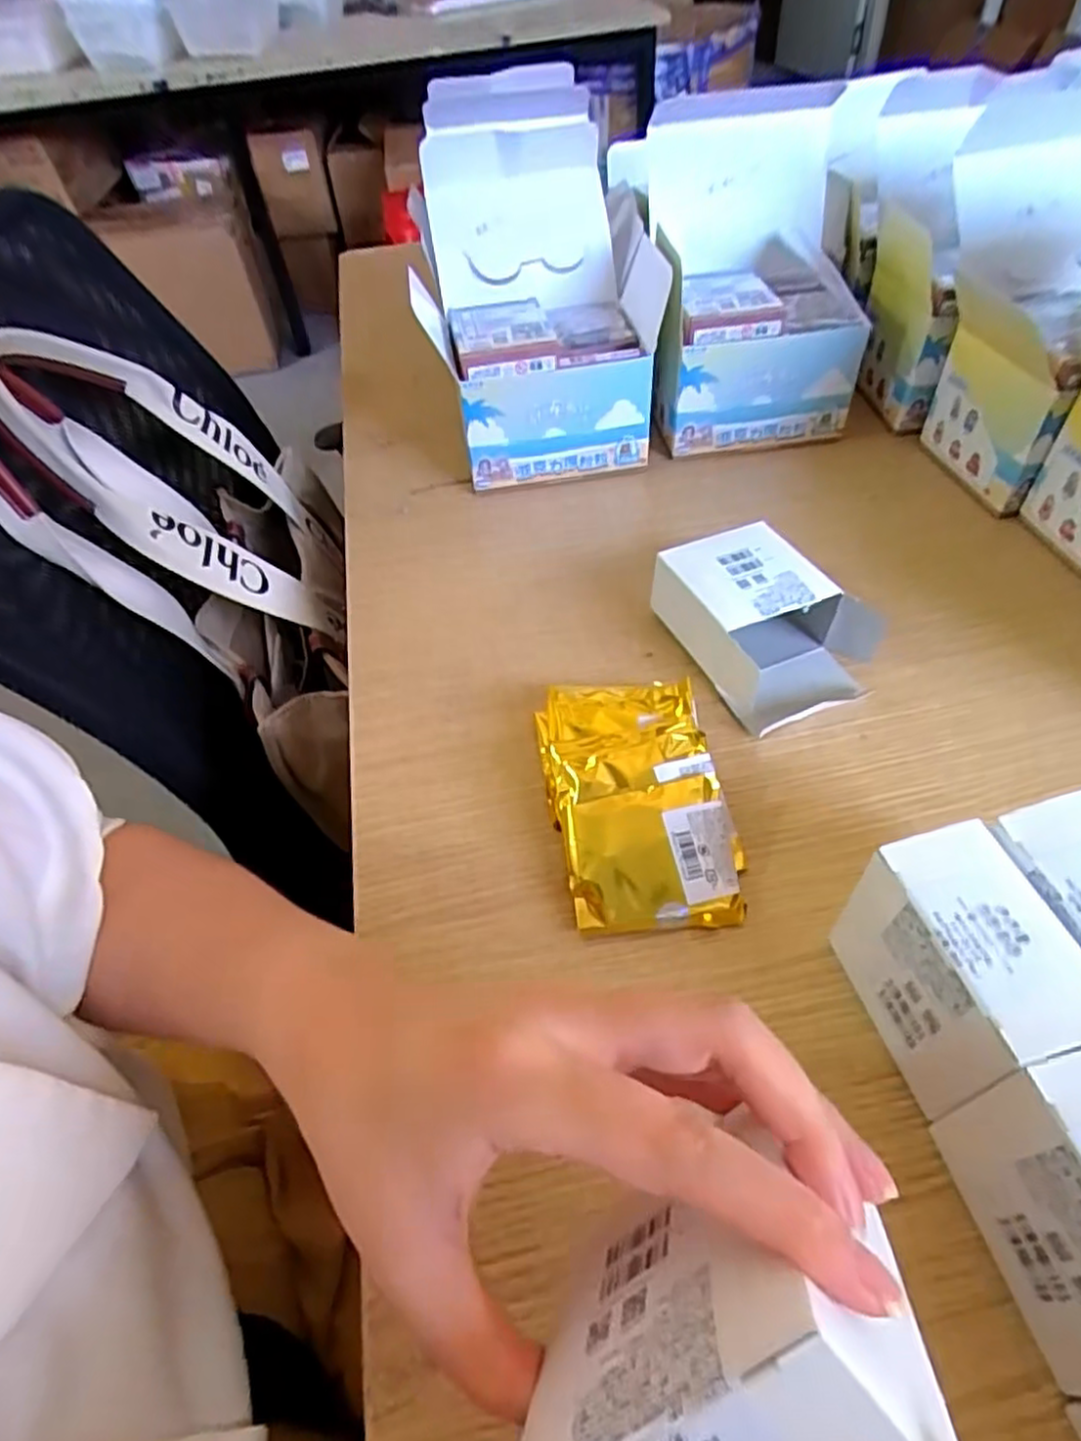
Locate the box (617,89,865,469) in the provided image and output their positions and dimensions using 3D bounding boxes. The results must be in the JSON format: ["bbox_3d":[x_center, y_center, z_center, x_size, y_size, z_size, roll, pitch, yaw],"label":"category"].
[{"bbox_3d":[0.156,-0.359,0.576,0.154,0.218,0.242,-3,49,2],"label":"box"}]

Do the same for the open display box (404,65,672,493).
[{"bbox_3d":[0.001,-0.344,0.589,0.188,0.202,0.279,-8,49,-3],"label":"open display box"}]

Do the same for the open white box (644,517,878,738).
[{"bbox_3d":[0.134,-0.059,0.417,0.100,0.050,0.119,-20,51,-12],"label":"open white box"}]

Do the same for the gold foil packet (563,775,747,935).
[{"bbox_3d":[0.051,0.062,0.325,0.074,0.007,0.064,-6,73,-1],"label":"gold foil packet"}]

